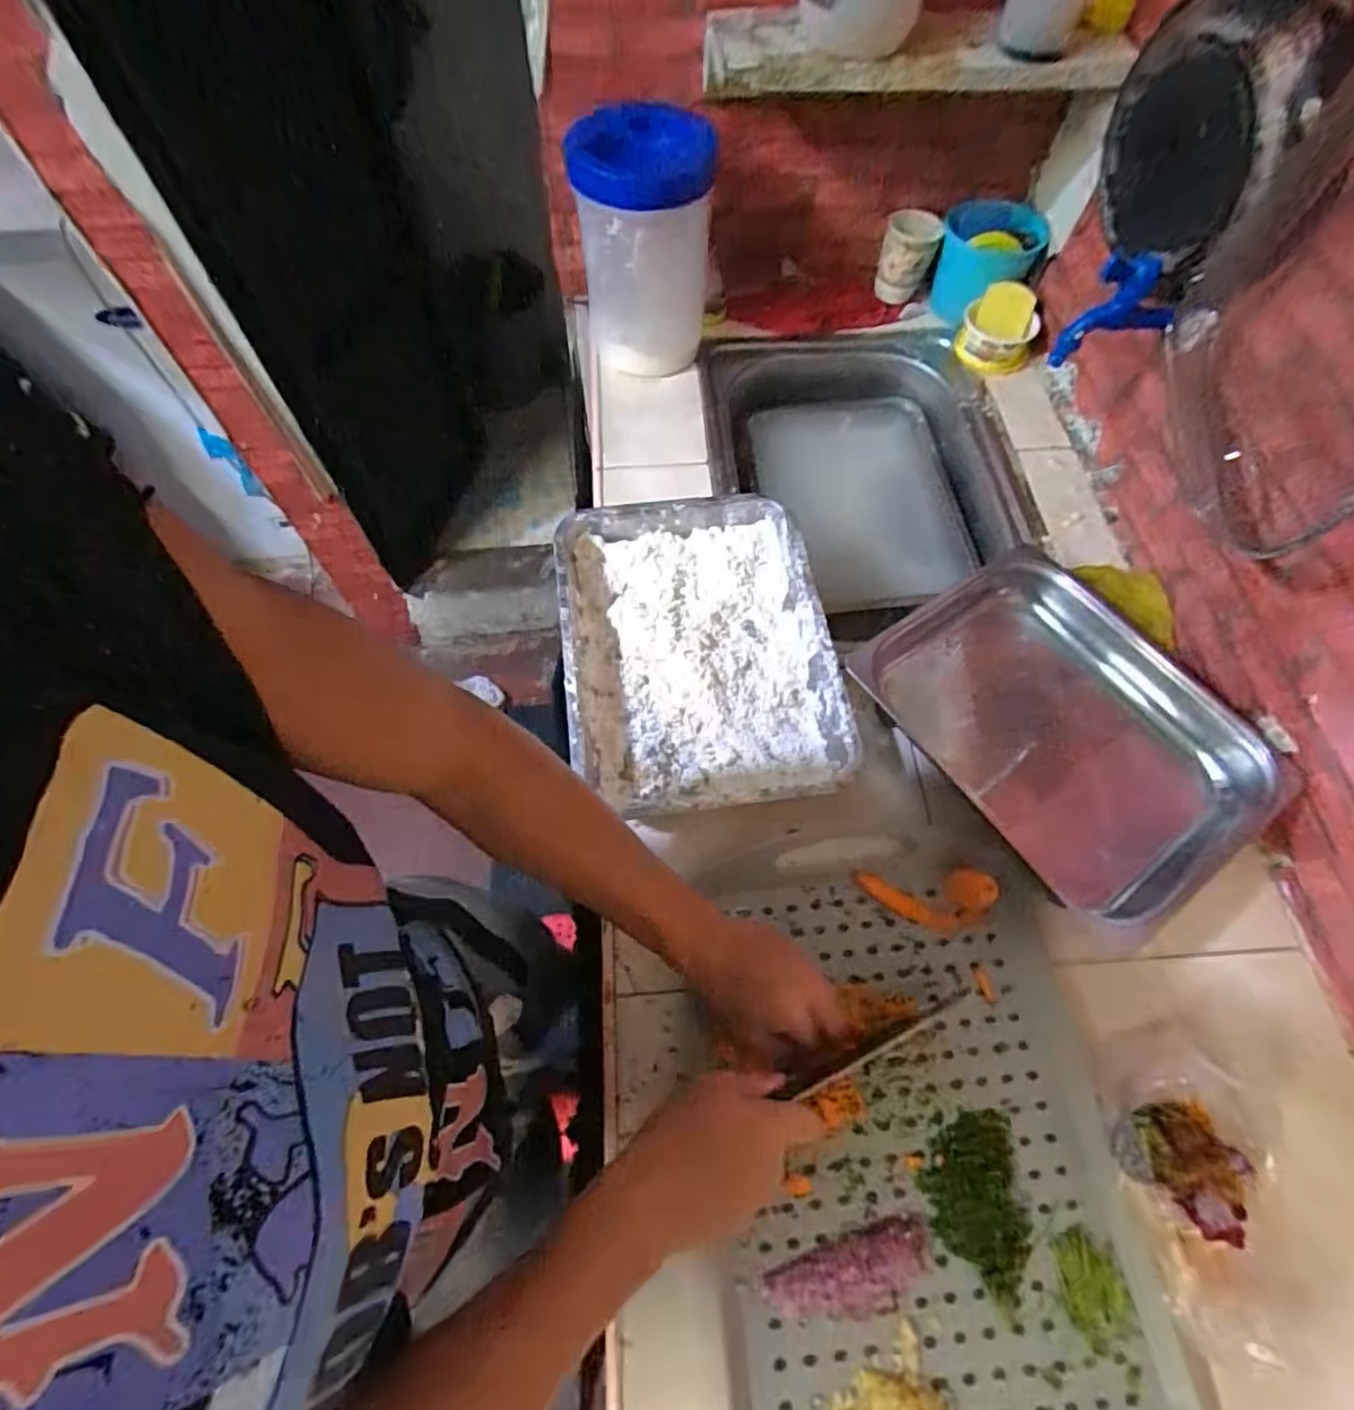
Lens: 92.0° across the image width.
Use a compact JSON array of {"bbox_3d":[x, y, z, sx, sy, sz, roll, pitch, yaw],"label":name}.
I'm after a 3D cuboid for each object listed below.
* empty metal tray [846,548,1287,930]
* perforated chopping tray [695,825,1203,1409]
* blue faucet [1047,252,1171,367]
[{"bbox_3d":[0.369,0.009,0.621,0.265,0.074,0.321,-31,67,-14],"label":"empty metal tray"},{"bbox_3d":[0.179,0.316,0.492,0.291,0.036,0.441,-3,63,-1],"label":"perforated chopping tray"},{"bbox_3d":[0.436,-0.390,0.646,0.079,0.107,0.051,9,64,5],"label":"blue faucet"}]

